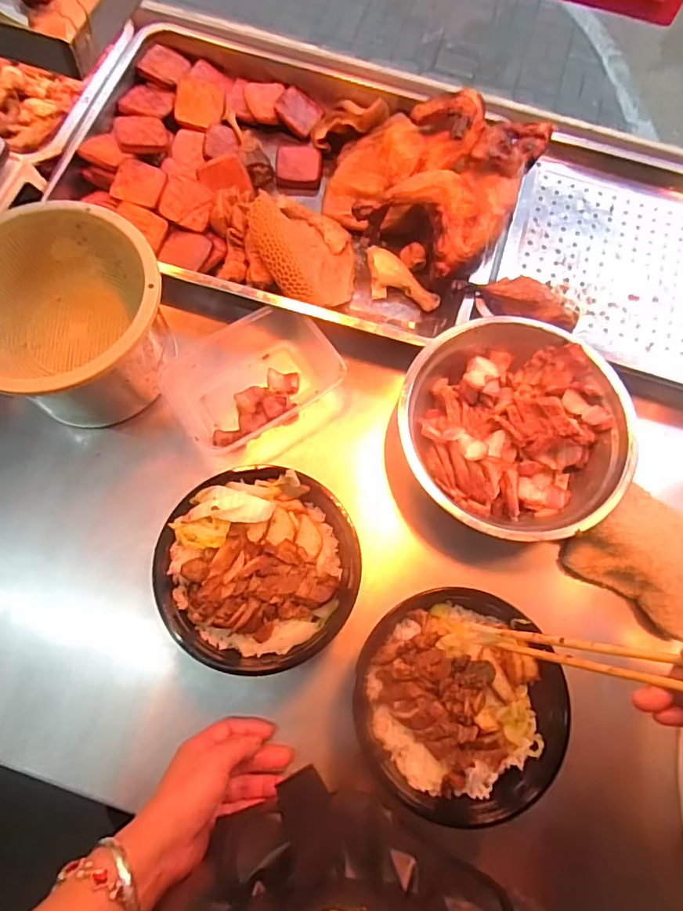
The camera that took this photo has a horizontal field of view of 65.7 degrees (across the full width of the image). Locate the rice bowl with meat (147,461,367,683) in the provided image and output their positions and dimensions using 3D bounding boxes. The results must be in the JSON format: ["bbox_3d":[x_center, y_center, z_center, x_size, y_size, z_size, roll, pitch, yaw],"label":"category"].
[{"bbox_3d":[-0.069,0.099,0.462,0.161,0.073,0.164,2,74,-5],"label":"rice bowl with meat"}]

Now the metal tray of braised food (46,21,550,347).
[{"bbox_3d":[-0.056,-0.326,0.591,0.491,0.106,0.332,26,73,2],"label":"metal tray of braised food"}]

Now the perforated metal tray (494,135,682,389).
[{"bbox_3d":[0.369,-0.213,0.600,0.354,0.034,0.288,19,73,0],"label":"perforated metal tray"}]

